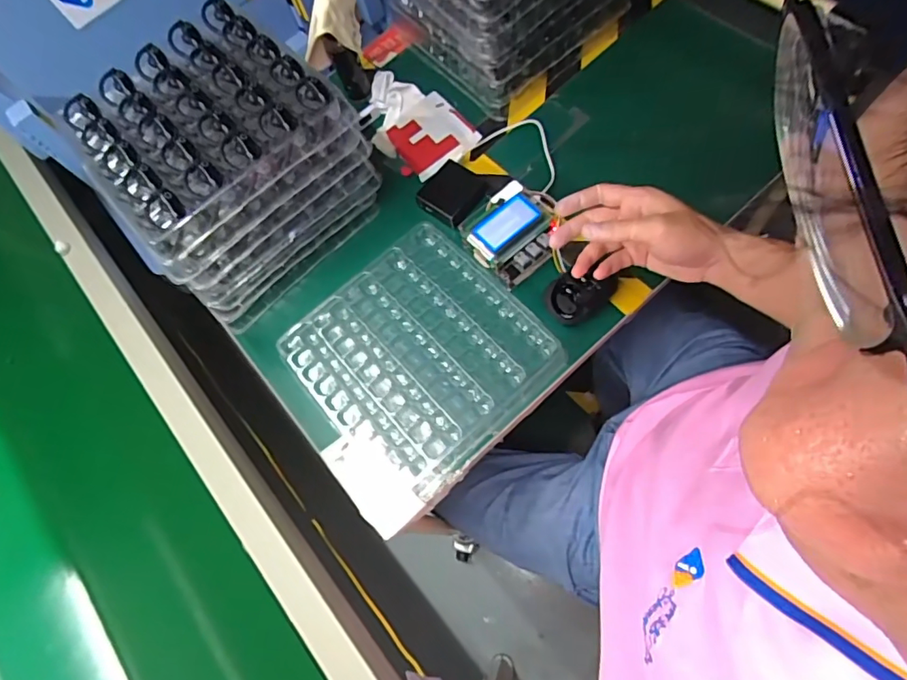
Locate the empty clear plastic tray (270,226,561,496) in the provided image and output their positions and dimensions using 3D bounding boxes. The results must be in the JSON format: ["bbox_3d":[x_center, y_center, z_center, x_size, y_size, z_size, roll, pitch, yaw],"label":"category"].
[{"bbox_3d":[-0.044,0.016,0.636,0.261,0.037,0.274,-43,77,-10],"label":"empty clear plastic tray"}]

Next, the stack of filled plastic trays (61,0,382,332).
[{"bbox_3d":[-0.279,-0.218,0.661,0.266,0.197,0.259,-43,77,-10],"label":"stack of filled plastic trays"}]

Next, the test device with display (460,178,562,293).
[{"bbox_3d":[0.079,-0.142,0.660,0.117,0.038,0.106,-42,77,-10],"label":"test device with display"}]

